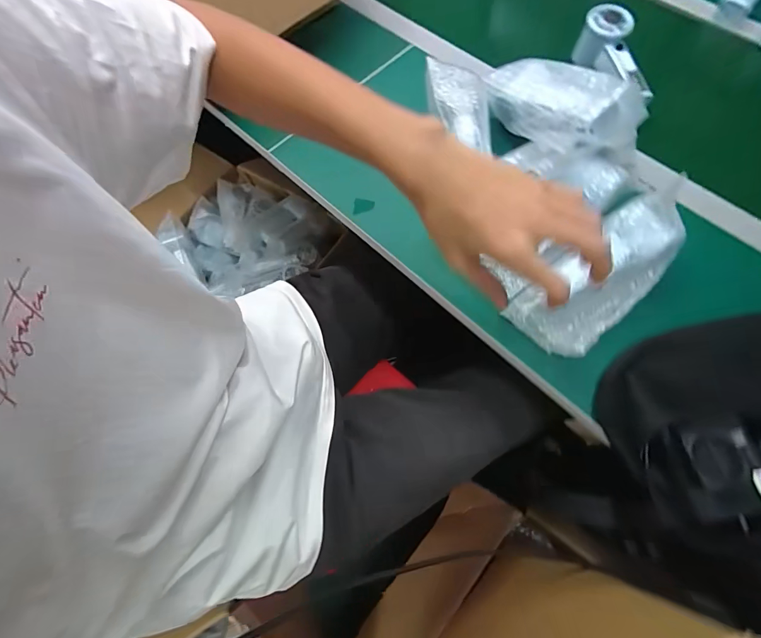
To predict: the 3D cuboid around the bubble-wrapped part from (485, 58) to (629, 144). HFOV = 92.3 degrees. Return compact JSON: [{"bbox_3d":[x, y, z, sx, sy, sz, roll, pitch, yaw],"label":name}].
[{"bbox_3d":[0.190,-0.251,0.424,0.064,0.063,0.190,-21,43,-7],"label":"bubble-wrapped part"}]

